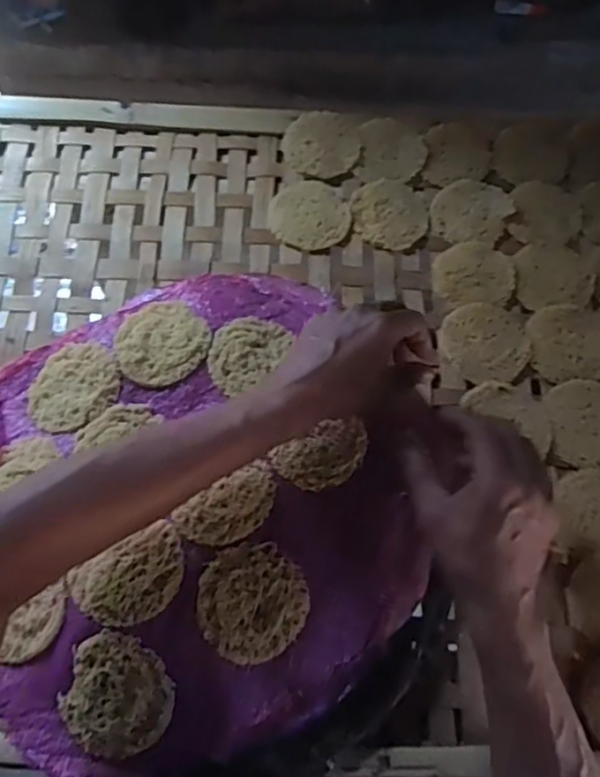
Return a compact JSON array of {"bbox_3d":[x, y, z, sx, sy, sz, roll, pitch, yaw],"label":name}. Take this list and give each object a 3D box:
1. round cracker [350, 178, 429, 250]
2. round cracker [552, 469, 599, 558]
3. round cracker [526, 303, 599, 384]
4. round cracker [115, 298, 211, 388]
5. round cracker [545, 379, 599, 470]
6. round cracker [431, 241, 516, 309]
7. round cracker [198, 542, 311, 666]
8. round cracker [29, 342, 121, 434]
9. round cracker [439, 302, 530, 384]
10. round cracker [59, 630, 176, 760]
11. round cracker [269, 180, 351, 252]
[{"bbox_3d":[0.091,-0.177,0.637,0.074,0.008,0.080,0,65,-1],"label":"round cracker"},{"bbox_3d":[0.252,0.103,0.521,0.069,0.010,0.070,0,65,-1],"label":"round cracker"},{"bbox_3d":[0.252,-0.044,0.581,0.076,0.007,0.072,0,65,-1],"label":"round cracker"},{"bbox_3d":[-0.117,-0.043,0.532,0.075,0.013,0.083,-17,70,-8],"label":"round cracker"},{"bbox_3d":[0.258,0.030,0.554,0.075,0.007,0.080,0,65,-1],"label":"round cracker"},{"bbox_3d":[0.168,-0.113,0.608,0.076,0.006,0.070,0,65,-1],"label":"round cracker"},{"bbox_3d":[-0.035,0.150,0.446,0.076,0.010,0.075,1,69,-2],"label":"round cracker"},{"bbox_3d":[-0.189,-0.003,0.520,0.076,0.006,0.071,-3,69,9],"label":"round cracker"},{"bbox_3d":[0.173,-0.042,0.583,0.076,0.007,0.078,2,72,-5],"label":"round cracker"},{"bbox_3d":[-0.125,0.211,0.432,0.075,0.004,0.077,-1,83,6],"label":"round cracker"},{"bbox_3d":[0.009,-0.176,0.633,0.076,0.010,0.083,0,65,-1],"label":"round cracker"}]

